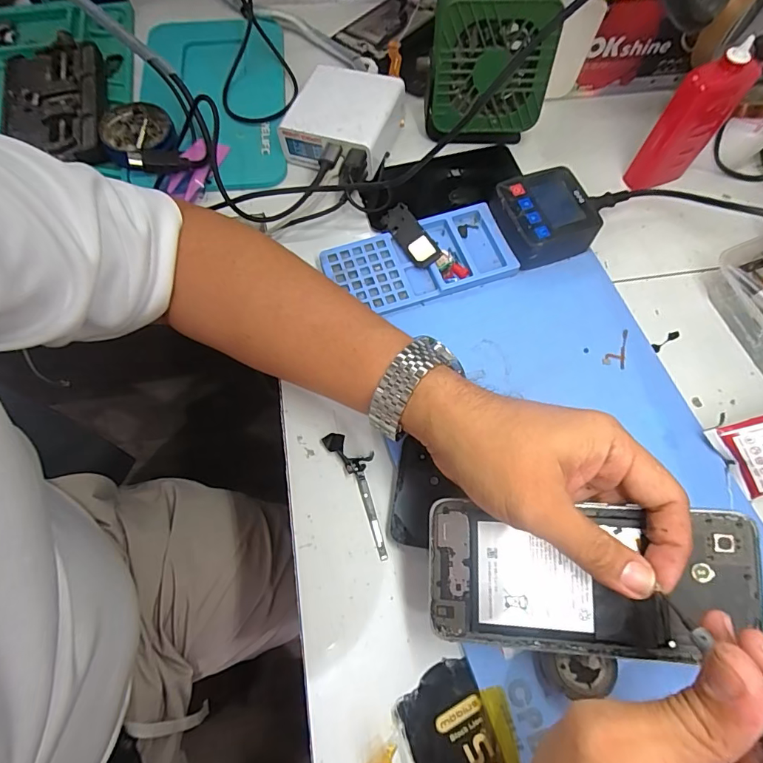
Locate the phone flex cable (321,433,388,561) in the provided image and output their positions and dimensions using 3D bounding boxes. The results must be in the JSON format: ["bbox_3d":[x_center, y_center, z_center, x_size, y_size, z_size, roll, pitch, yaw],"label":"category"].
[{"bbox_3d":[-0.010,0.073,0.309,0.026,0.007,0.091,-27,73,-11],"label":"phone flex cable"}]

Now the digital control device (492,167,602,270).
[{"bbox_3d":[0.131,-0.135,0.370,0.077,0.030,0.071,-22,72,-10],"label":"digital control device"}]

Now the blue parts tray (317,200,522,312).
[{"bbox_3d":[0.032,-0.098,0.364,0.147,0.010,0.068,-18,72,-8],"label":"blue parts tray"}]

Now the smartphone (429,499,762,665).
[{"bbox_3d":[0.109,0.106,0.241,0.163,0.005,0.075,-1,83,11],"label":"smartphone"}]

